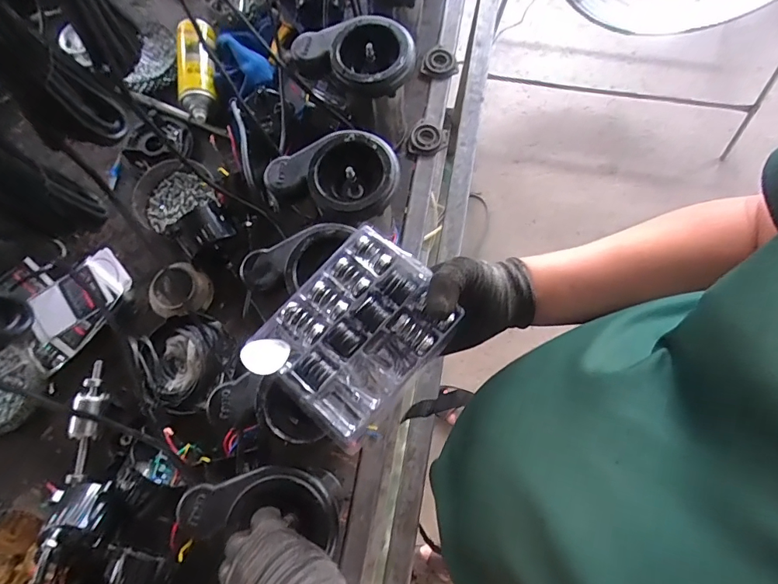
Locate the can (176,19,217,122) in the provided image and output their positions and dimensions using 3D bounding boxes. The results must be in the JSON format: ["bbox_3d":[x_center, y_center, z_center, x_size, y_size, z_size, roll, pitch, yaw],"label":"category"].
[{"bbox_3d":[-0.340,-0.399,0.792,0.071,0.057,0.203,-9,75,-2],"label":"can"}]

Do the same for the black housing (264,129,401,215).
[{"bbox_3d":[-0.074,-0.156,0.595,0.174,0.057,0.114,12,75,4],"label":"black housing"}]

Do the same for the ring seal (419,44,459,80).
[{"bbox_3d":[0.096,-0.426,0.826,0.066,0.018,0.066,24,77,7],"label":"ring seal"}]

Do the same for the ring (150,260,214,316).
[{"bbox_3d":[-0.324,0.000,0.693,0.078,0.041,0.085,0,75,1],"label":"ring"}]

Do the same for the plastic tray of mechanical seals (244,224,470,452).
[{"bbox_3d":[-0.029,0.033,0.412,0.131,0.019,0.169,40,79,10],"label":"plastic tray of mechanical seals"}]

